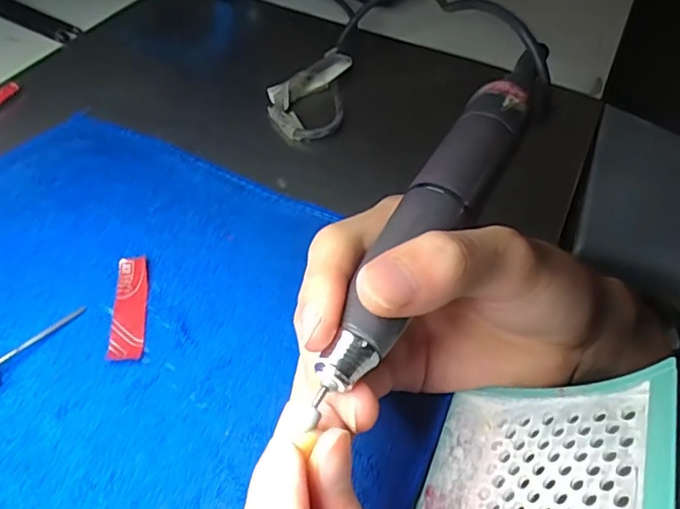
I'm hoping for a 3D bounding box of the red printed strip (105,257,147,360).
[{"bbox_3d":[-0.096,0.023,0.252,0.015,0.004,0.055,-3,50,-8],"label":"red printed strip"}]

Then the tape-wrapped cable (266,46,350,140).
[{"bbox_3d":[-0.021,-0.104,0.358,0.047,0.019,0.080,7,50,1],"label":"tape-wrapped cable"}]

